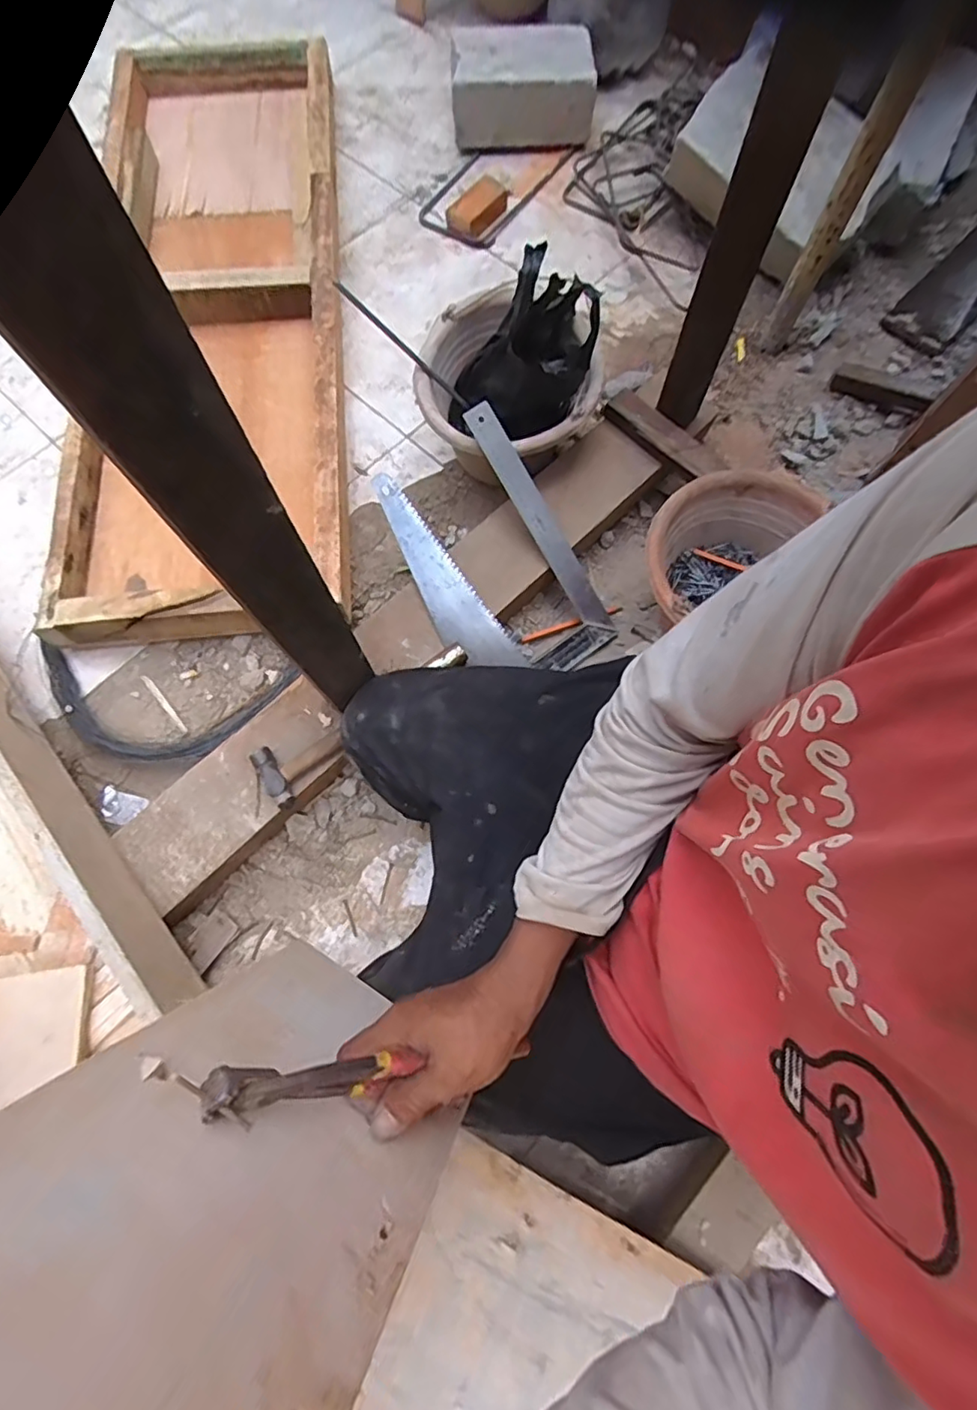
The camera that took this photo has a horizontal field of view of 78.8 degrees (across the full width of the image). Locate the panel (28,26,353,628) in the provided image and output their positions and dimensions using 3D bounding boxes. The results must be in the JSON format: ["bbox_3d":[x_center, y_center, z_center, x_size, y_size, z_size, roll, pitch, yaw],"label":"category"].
[{"bbox_3d":[-0.447,-0.679,0.996,0.394,0.086,1.228,-6,71,-2],"label":"panel"}]

